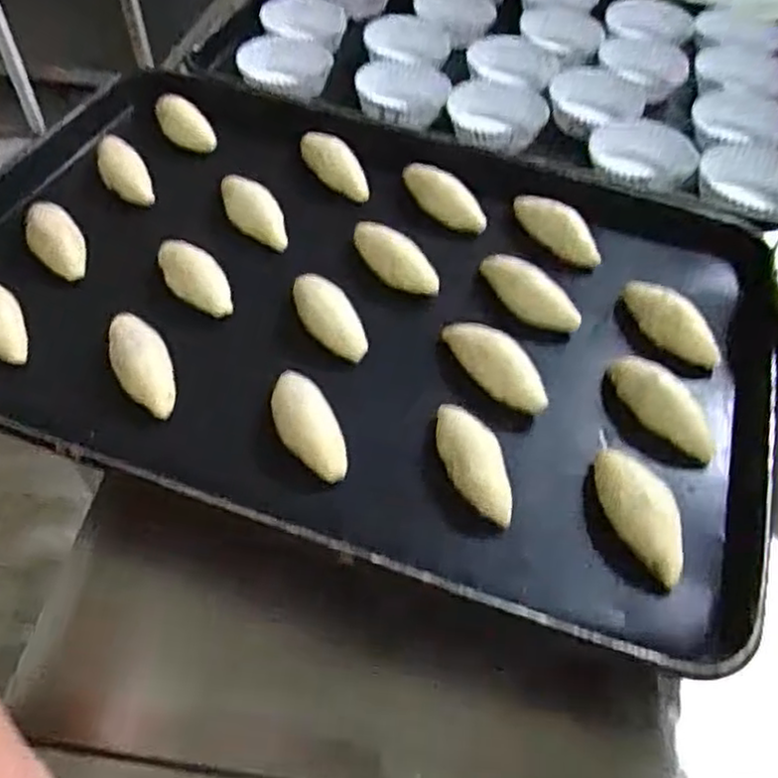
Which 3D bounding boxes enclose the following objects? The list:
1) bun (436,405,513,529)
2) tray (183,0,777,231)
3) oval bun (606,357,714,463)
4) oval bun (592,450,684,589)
[{"bbox_3d":[0.050,0.046,0.446,0.033,0.026,0.080,-10,53,-11],"label":"bun"},{"bbox_3d":[0.127,-0.378,0.788,0.605,0.062,0.439,21,54,13],"label":"tray"},{"bbox_3d":[0.178,0.010,0.473,0.030,0.034,0.084,-24,57,-21],"label":"oval bun"},{"bbox_3d":[0.147,0.075,0.425,0.035,0.032,0.086,-11,53,-12],"label":"oval bun"}]

